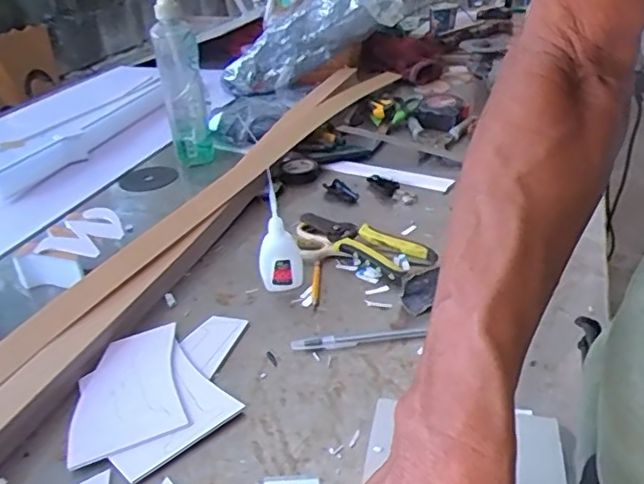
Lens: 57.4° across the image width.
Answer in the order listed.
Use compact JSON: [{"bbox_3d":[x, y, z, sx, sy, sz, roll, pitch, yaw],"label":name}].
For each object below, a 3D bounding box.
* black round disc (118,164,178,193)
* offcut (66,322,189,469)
[{"bbox_3d":[-0.274,-0.101,0.927,0.087,0.010,0.108,-15,33,-17],"label":"black round disc"},{"bbox_3d":[-0.167,0.124,0.505,0.086,0.014,0.138,-12,32,-14],"label":"offcut"}]

